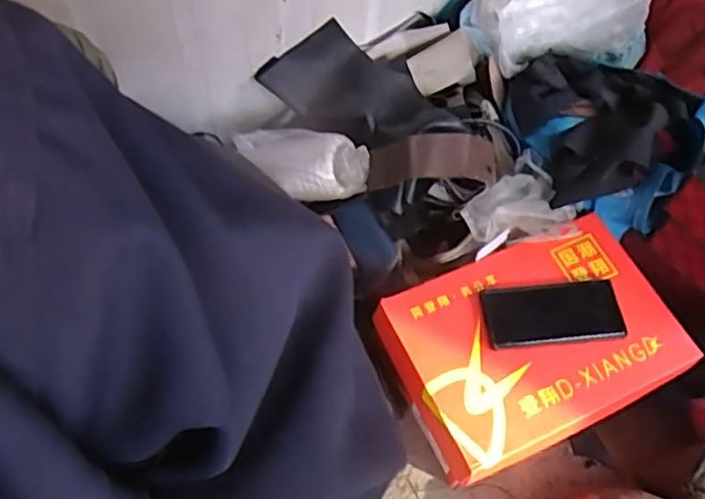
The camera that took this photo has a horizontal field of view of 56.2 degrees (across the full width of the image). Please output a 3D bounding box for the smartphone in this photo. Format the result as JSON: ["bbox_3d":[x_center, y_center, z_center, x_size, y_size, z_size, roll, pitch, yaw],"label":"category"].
[{"bbox_3d":[0.236,0.075,0.777,0.157,0.012,0.074,-4,60,-5],"label":"smartphone"}]

